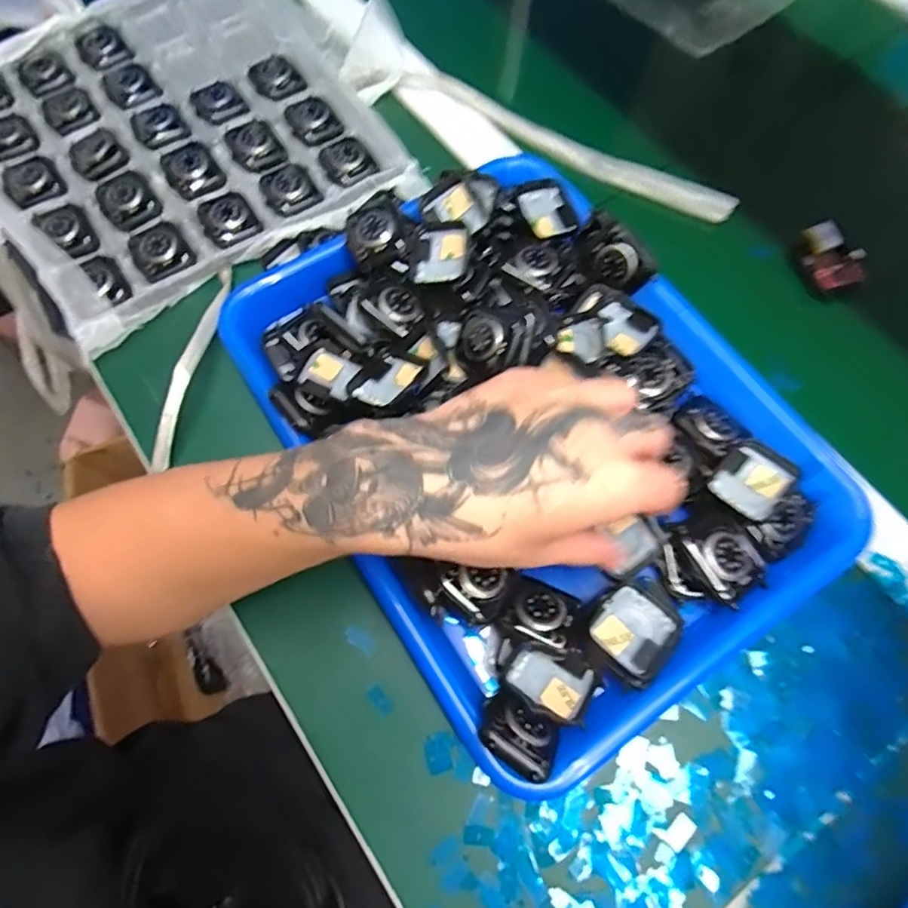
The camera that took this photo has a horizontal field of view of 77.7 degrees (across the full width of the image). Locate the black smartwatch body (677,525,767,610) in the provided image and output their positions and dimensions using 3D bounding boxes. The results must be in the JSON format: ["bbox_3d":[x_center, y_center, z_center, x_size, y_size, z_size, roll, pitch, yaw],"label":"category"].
[{"bbox_3d":[0.143,0.055,0.295,0.034,0.010,0.040,-28,71,-10],"label":"black smartwatch body"}]

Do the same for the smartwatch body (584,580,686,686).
[{"bbox_3d":[0.092,0.087,0.284,0.040,0.008,0.047,43,75,16],"label":"smartwatch body"}]

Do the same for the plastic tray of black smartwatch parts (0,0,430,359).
[{"bbox_3d":[-0.216,-0.253,0.437,0.283,0.022,0.313,-35,72,-12],"label":"plastic tray of black smartwatch parts"}]

